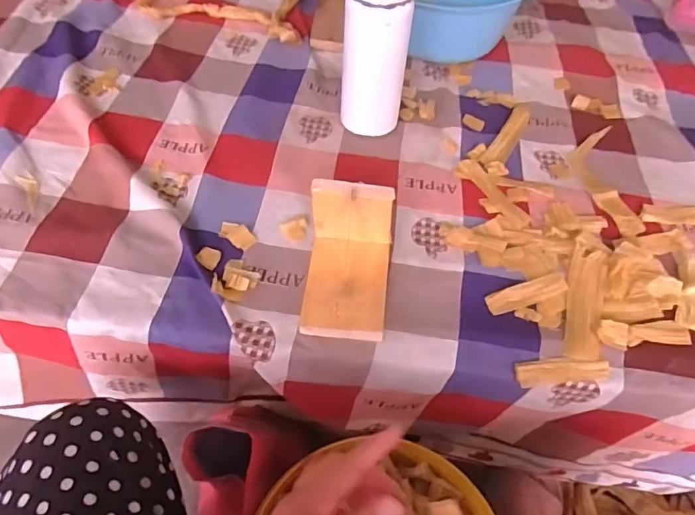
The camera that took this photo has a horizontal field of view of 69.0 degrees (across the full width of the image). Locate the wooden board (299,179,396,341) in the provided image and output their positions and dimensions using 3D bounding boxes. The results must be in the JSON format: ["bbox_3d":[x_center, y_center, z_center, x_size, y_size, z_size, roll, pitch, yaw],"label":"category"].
[{"bbox_3d":[0.003,0.004,0.462,0.077,0.088,0.114,5,52,-2],"label":"wooden board"}]

